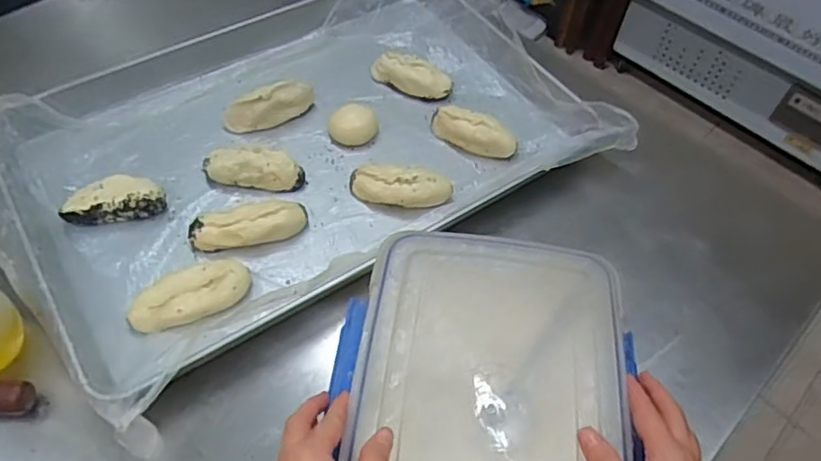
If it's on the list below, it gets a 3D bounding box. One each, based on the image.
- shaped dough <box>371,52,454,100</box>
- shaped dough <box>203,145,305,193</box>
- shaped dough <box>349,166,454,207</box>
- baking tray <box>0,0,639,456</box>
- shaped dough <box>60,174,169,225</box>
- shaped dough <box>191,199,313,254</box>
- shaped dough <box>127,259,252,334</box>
[{"bbox_3d":[0.000,-0.199,0.795,0.106,0.029,0.039,26,57,15],"label":"shaped dough"},{"bbox_3d":[-0.174,-0.070,0.691,0.107,0.032,0.040,6,54,1],"label":"shaped dough"},{"bbox_3d":[-0.012,-0.047,0.682,0.110,0.033,0.039,11,54,4],"label":"shaped dough"},{"bbox_3d":[-0.124,-0.108,0.720,0.637,0.060,0.450,-30,61,-22],"label":"baking tray"},{"bbox_3d":[-0.314,-0.034,0.659,0.097,0.028,0.049,-11,56,-11],"label":"shaped dough"},{"bbox_3d":[-0.168,-0.004,0.647,0.119,0.030,0.045,-10,55,-10],"label":"shaped dough"},{"bbox_3d":[-0.211,0.060,0.597,0.111,0.024,0.047,-18,57,-16],"label":"shaped dough"}]

